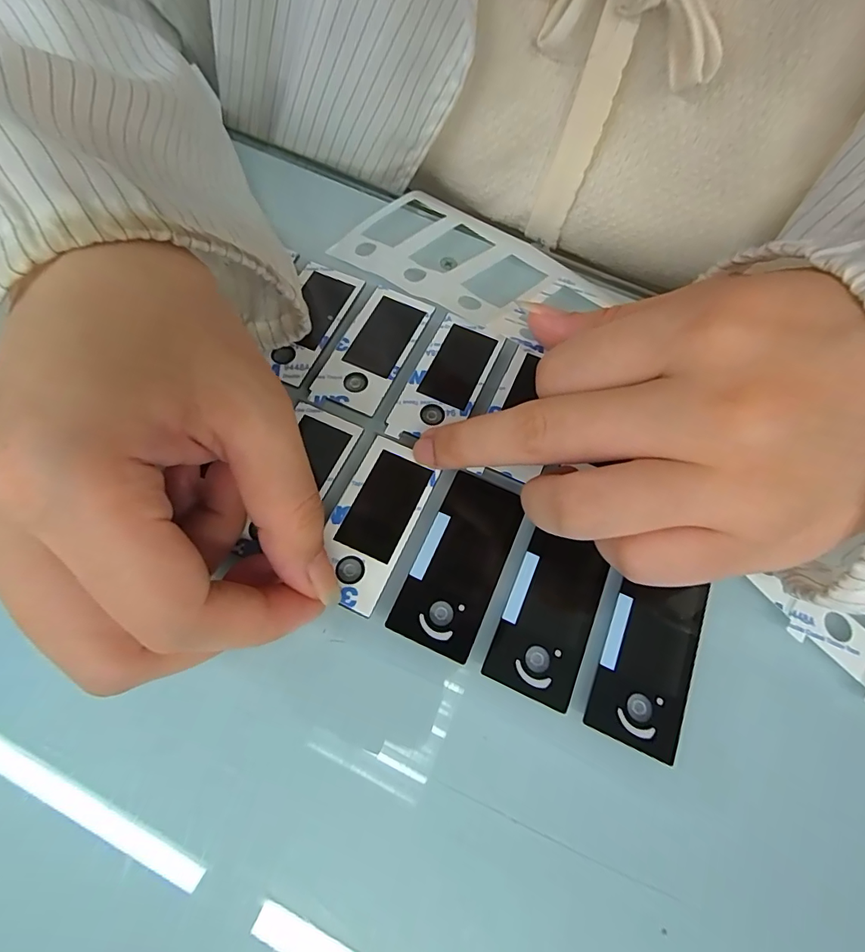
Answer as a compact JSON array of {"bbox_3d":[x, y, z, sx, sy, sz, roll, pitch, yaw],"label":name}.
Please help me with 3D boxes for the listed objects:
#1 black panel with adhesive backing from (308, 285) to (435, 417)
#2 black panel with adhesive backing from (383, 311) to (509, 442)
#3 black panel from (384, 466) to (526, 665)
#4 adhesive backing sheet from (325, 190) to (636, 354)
[{"bbox_3d":[-0.024,-0.051,0.189,0.027,0.004,0.060,23,67,7],"label":"black panel with adhesive backing"},{"bbox_3d":[0.006,-0.038,0.186,0.027,0.004,0.059,23,67,7],"label":"black panel with adhesive backing"},{"bbox_3d":[0.009,0.028,0.157,0.027,0.004,0.058,23,67,7],"label":"black panel"},{"bbox_3d":[0.015,-0.091,0.203,0.110,0.008,0.058,35,62,17],"label":"adhesive backing sheet"}]

